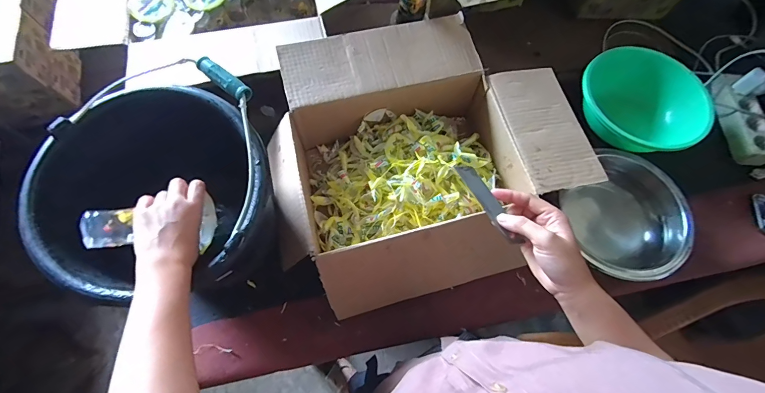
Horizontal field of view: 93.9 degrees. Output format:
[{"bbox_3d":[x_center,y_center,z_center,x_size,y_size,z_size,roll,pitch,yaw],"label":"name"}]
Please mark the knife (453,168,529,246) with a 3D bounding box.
[{"bbox_3d":[0.114,0.006,0.384,0.017,0.009,0.100,-31,82,-13],"label":"knife"}]

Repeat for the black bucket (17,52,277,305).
[{"bbox_3d":[-0.281,0.003,0.507,0.265,0.263,0.266,1,69,-2],"label":"black bucket"}]

